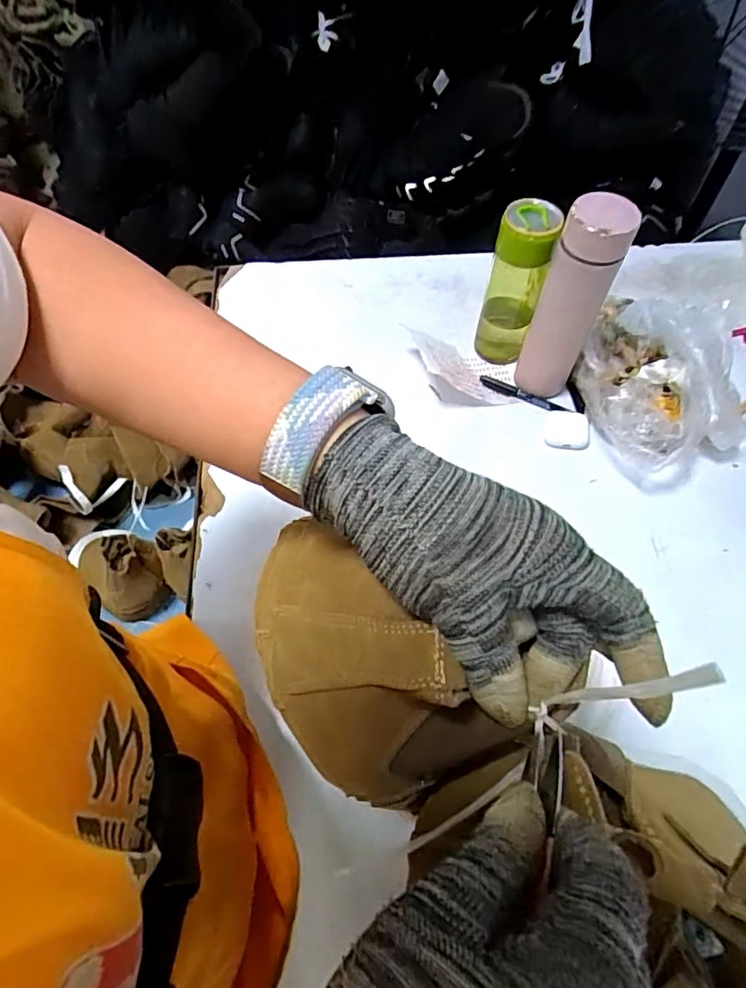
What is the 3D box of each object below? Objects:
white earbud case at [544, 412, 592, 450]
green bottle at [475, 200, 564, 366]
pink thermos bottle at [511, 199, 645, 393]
[{"bbox_3d":[0.234,-0.077,0.652,0.049,0.023,0.040,10,61,5],"label":"white earbud case"},{"bbox_3d":[0.165,-0.244,0.645,0.060,0.187,0.071,11,61,5],"label":"green bottle"},{"bbox_3d":[0.214,-0.203,0.598,0.062,0.238,0.057,24,63,12],"label":"pink thermos bottle"}]

